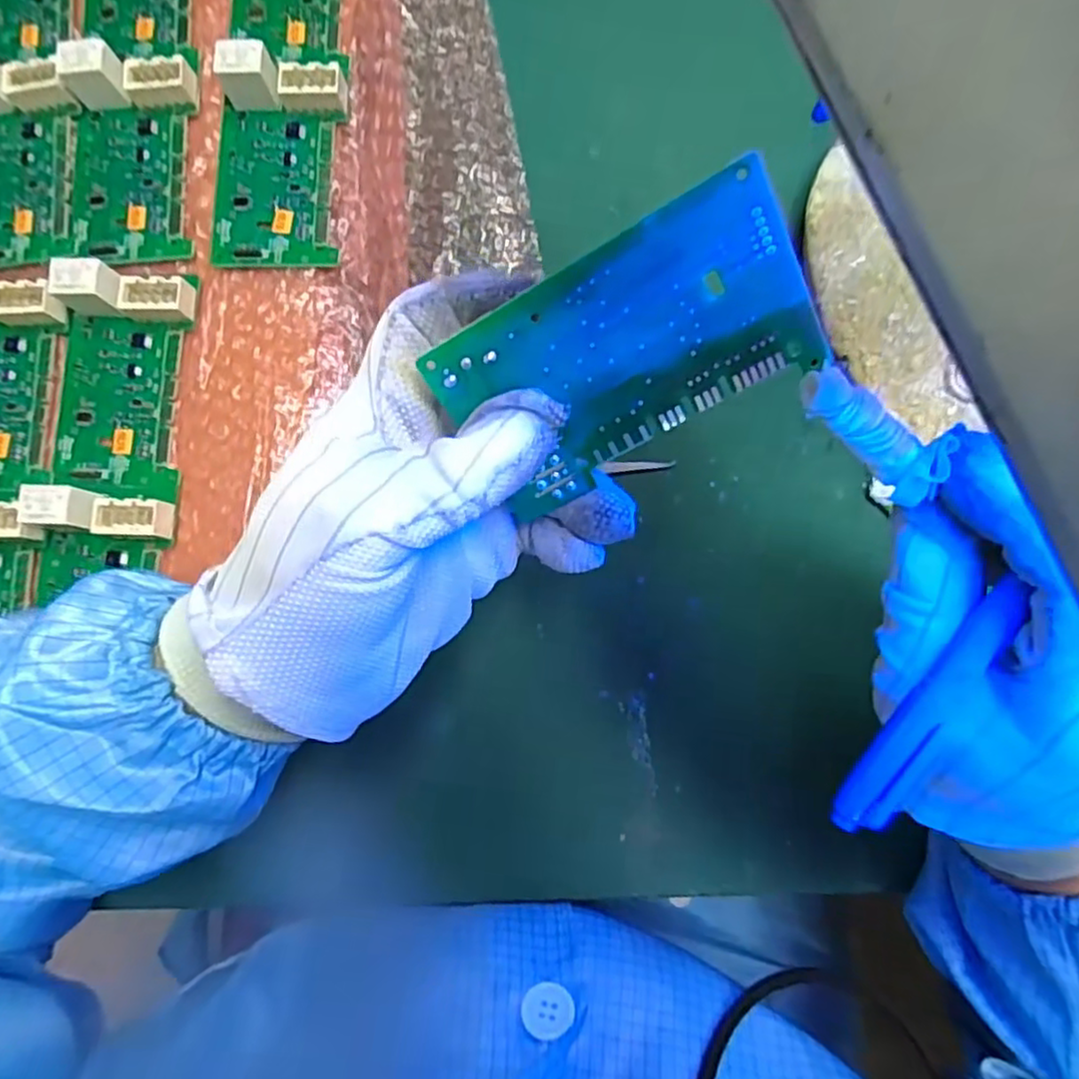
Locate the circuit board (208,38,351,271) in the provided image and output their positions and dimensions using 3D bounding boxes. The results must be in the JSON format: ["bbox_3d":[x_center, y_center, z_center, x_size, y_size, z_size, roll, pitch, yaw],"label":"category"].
[{"bbox_3d":[-0.121,-0.173,0.313,0.056,0.022,0.094,3,82,0],"label":"circuit board"}]

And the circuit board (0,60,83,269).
[{"bbox_3d":[-0.248,-0.176,0.321,0.058,0.026,0.096,-2,82,-1],"label":"circuit board"}]

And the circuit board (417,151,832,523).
[{"bbox_3d":[0.024,-0.050,0.187,0.097,0.004,0.056,-28,117,16],"label":"circuit board"}]

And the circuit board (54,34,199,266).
[{"bbox_3d":[-0.191,-0.180,0.315,0.058,0.018,0.099,-1,82,0],"label":"circuit board"}]

